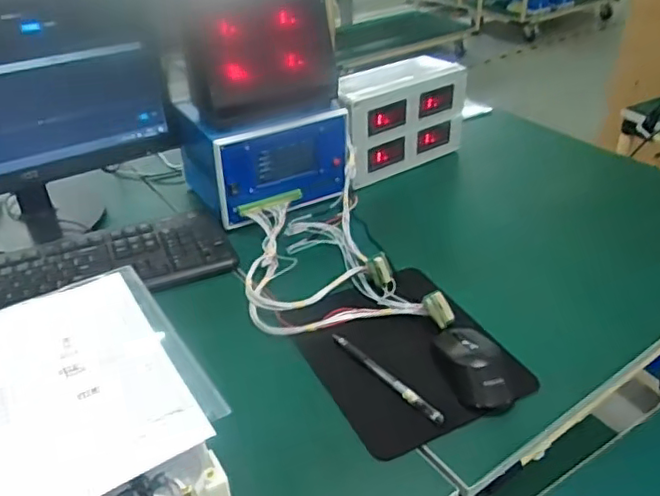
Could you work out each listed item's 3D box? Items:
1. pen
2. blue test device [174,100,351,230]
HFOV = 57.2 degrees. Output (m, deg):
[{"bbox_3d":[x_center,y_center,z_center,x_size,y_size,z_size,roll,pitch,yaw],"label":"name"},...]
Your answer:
[{"bbox_3d":[0.057,0.133,0.628,0.012,0.010,0.152,-28,42,-33],"label":"pen"},{"bbox_3d":[-0.094,-0.143,0.894,0.212,0.131,0.157,-17,38,-21],"label":"blue test device"}]

